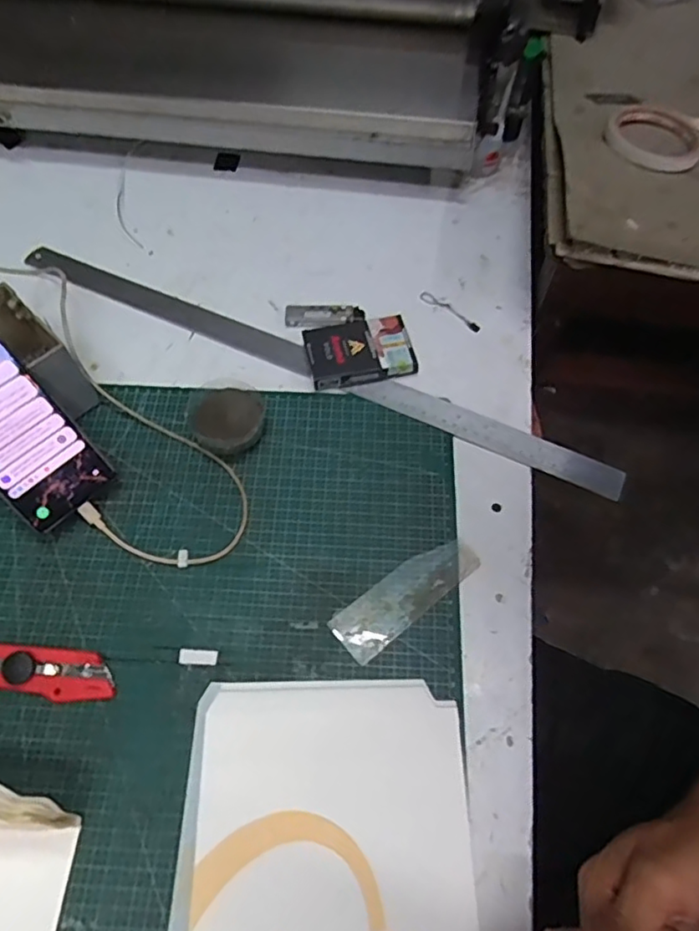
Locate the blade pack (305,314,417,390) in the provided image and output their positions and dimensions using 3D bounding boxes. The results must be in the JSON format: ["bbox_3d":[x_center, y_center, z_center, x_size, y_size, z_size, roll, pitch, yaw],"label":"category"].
[{"bbox_3d":[0.008,-0.106,0.542,0.092,0.020,0.066,-11,62,-6],"label":"blade pack"}]

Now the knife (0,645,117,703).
[{"bbox_3d":[-0.247,0.142,0.408,0.164,0.013,0.031,4,61,2],"label":"knife"}]

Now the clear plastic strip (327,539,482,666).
[{"bbox_3d":[0.044,0.096,0.443,0.122,0.004,0.038,-36,67,-18],"label":"clear plastic strip"}]

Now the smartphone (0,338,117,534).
[{"bbox_3d":[-0.255,-0.032,0.434,0.072,0.006,0.159,-43,110,-20],"label":"smartphone"}]

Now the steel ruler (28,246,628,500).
[{"bbox_3d":[-0.052,-0.104,0.550,0.614,0.005,0.032,23,64,13],"label":"steel ruler"}]

